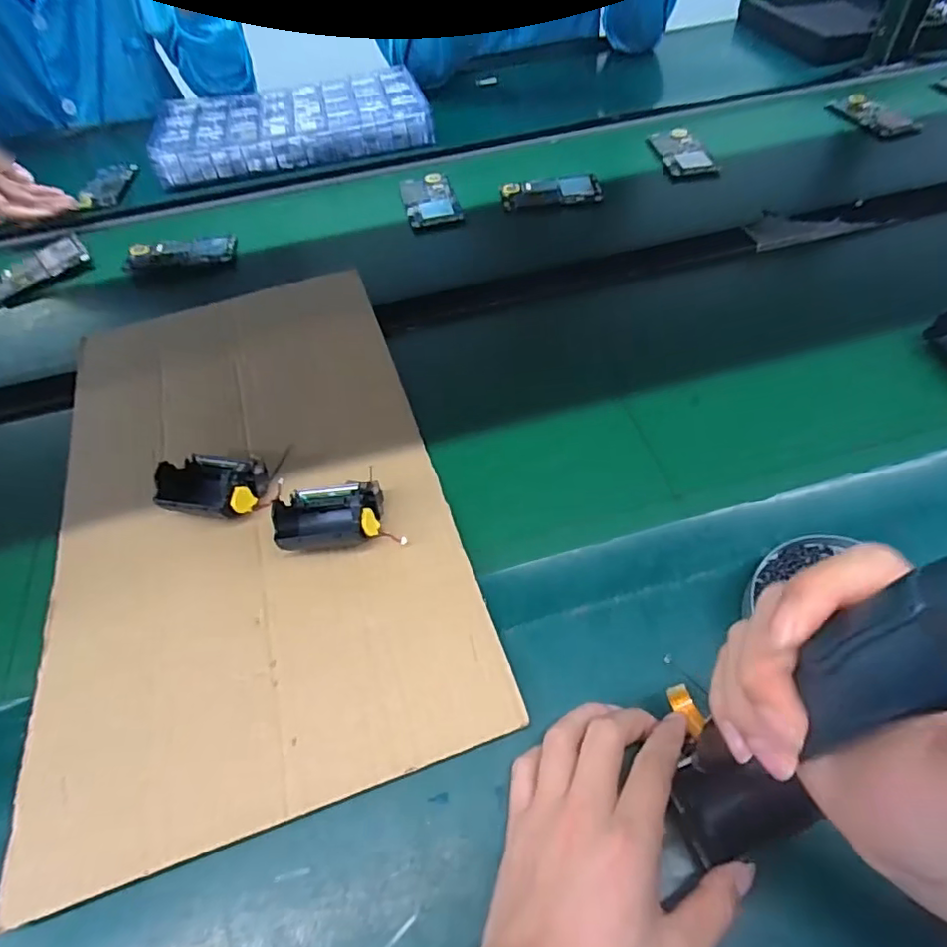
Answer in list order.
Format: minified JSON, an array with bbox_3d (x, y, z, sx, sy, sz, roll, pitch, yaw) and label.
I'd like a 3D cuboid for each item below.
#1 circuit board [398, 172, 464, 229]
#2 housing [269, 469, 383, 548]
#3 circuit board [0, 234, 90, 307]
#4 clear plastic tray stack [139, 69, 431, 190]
[{"bbox_3d":[-0.056,-0.357,0.743,0.068,0.005,0.118,-13,52,-6],"label":"circuit board"},{"bbox_3d":[-0.107,0.029,0.422,0.075,0.048,0.058,-5,52,0],"label":"housing"},{"bbox_3d":[-0.521,-0.242,0.677,0.072,0.007,0.127,30,60,23],"label":"circuit board"},{"bbox_3d":[-0.266,-0.515,0.853,0.389,0.051,0.205,-17,54,-9],"label":"clear plastic tray stack"}]

